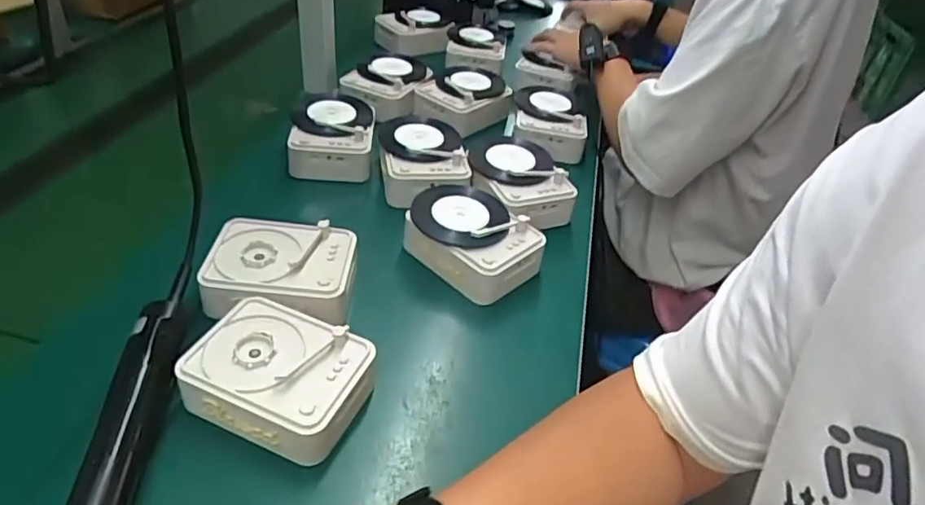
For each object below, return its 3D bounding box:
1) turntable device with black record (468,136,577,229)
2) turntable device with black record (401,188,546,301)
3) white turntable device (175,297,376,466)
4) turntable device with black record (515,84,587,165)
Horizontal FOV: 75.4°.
[{"bbox_3d":[0.061,-0.088,0.713,0.111,0.050,0.148,-9,42,-20],"label":"turntable device with black record"},{"bbox_3d":[0.009,-0.009,0.629,0.101,0.068,0.130,-26,49,-35],"label":"turntable device with black record"},{"bbox_3d":[-0.141,0.099,0.469,0.126,0.058,0.097,21,40,16],"label":"white turntable device"},{"bbox_3d":[0.120,-0.182,0.836,0.097,0.048,0.153,7,39,-1],"label":"turntable device with black record"}]

